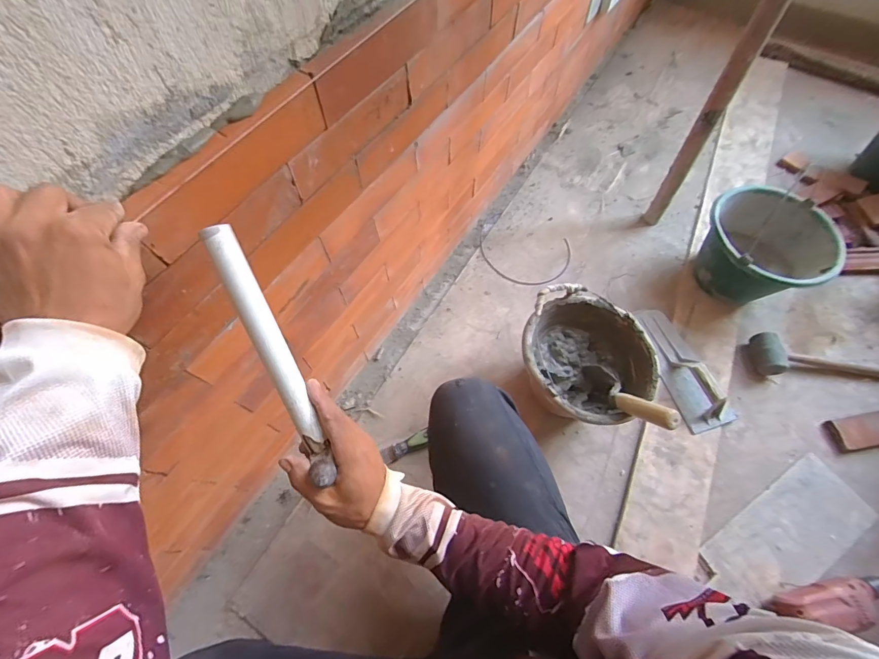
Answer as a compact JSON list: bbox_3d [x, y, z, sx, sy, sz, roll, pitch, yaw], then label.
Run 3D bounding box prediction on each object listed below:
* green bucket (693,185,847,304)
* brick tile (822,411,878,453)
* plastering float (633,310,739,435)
[{"bbox_3d":[0.722,-0.176,0.915,0.238,0.205,0.253,0,63,0],"label":"green bucket"},{"bbox_3d":[0.945,0.206,0.840,0.223,0.036,0.069,-9,64,-5],"label":"brick tile"},{"bbox_3d":[0.548,0.070,0.888,0.110,0.079,0.298,-14,64,-7],"label":"plastering float"}]

